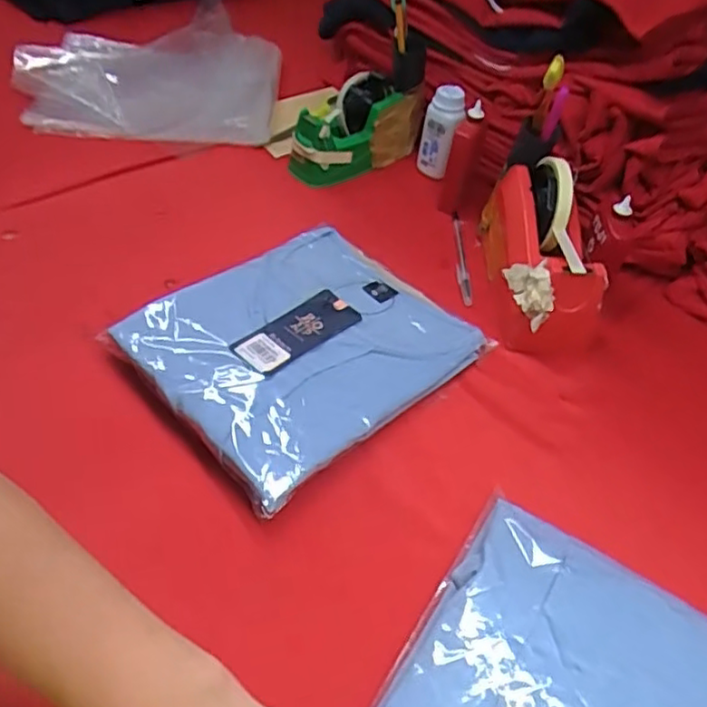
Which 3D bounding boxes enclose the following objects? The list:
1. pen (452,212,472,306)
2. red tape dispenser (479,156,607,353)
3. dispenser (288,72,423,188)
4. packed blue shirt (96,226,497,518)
[{"bbox_3d":[0.112,-0.106,0.676,0.016,0.012,0.140,8,45,-5],"label":"pen"},{"bbox_3d":[0.179,-0.106,0.619,0.073,0.115,0.205,7,49,-11],"label":"red tape dispenser"},{"bbox_3d":[0.005,-0.262,0.746,0.163,0.084,0.064,-25,56,-32],"label":"dispenser"},{"bbox_3d":[-0.042,-0.015,0.559,0.264,0.040,0.217,-31,60,-35],"label":"packed blue shirt"}]

